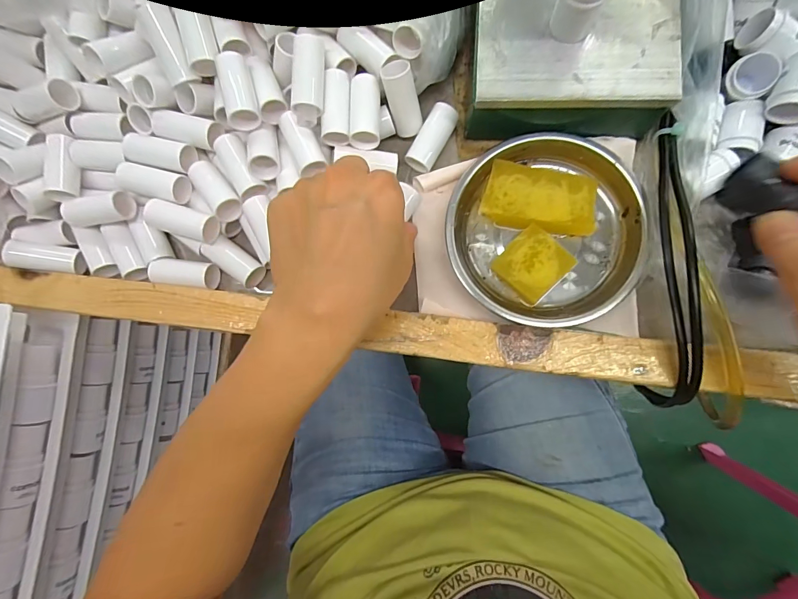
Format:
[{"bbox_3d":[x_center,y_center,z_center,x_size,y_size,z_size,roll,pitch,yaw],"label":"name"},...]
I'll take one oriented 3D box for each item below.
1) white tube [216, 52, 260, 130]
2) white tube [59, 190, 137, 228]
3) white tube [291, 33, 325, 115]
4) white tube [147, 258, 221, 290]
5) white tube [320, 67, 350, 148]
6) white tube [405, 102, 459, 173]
[{"bbox_3d":[-0.108,-0.140,0.260,0.020,0.019,0.050,-16,83,4],"label":"white tube"},{"bbox_3d":[-0.223,-0.064,0.281,0.049,0.019,0.019,-12,83,4],"label":"white tube"},{"bbox_3d":[-0.061,-0.150,0.258,0.019,0.019,0.047,3,84,6],"label":"white tube"},{"bbox_3d":[-0.162,-0.020,0.289,0.047,0.016,0.020,6,85,6],"label":"white tube"},{"bbox_3d":[-0.044,-0.133,0.267,0.020,0.014,0.048,-2,84,6],"label":"white tube"},{"bbox_3d":[0.024,-0.116,0.282,0.017,0.021,0.050,30,88,8],"label":"white tube"}]

